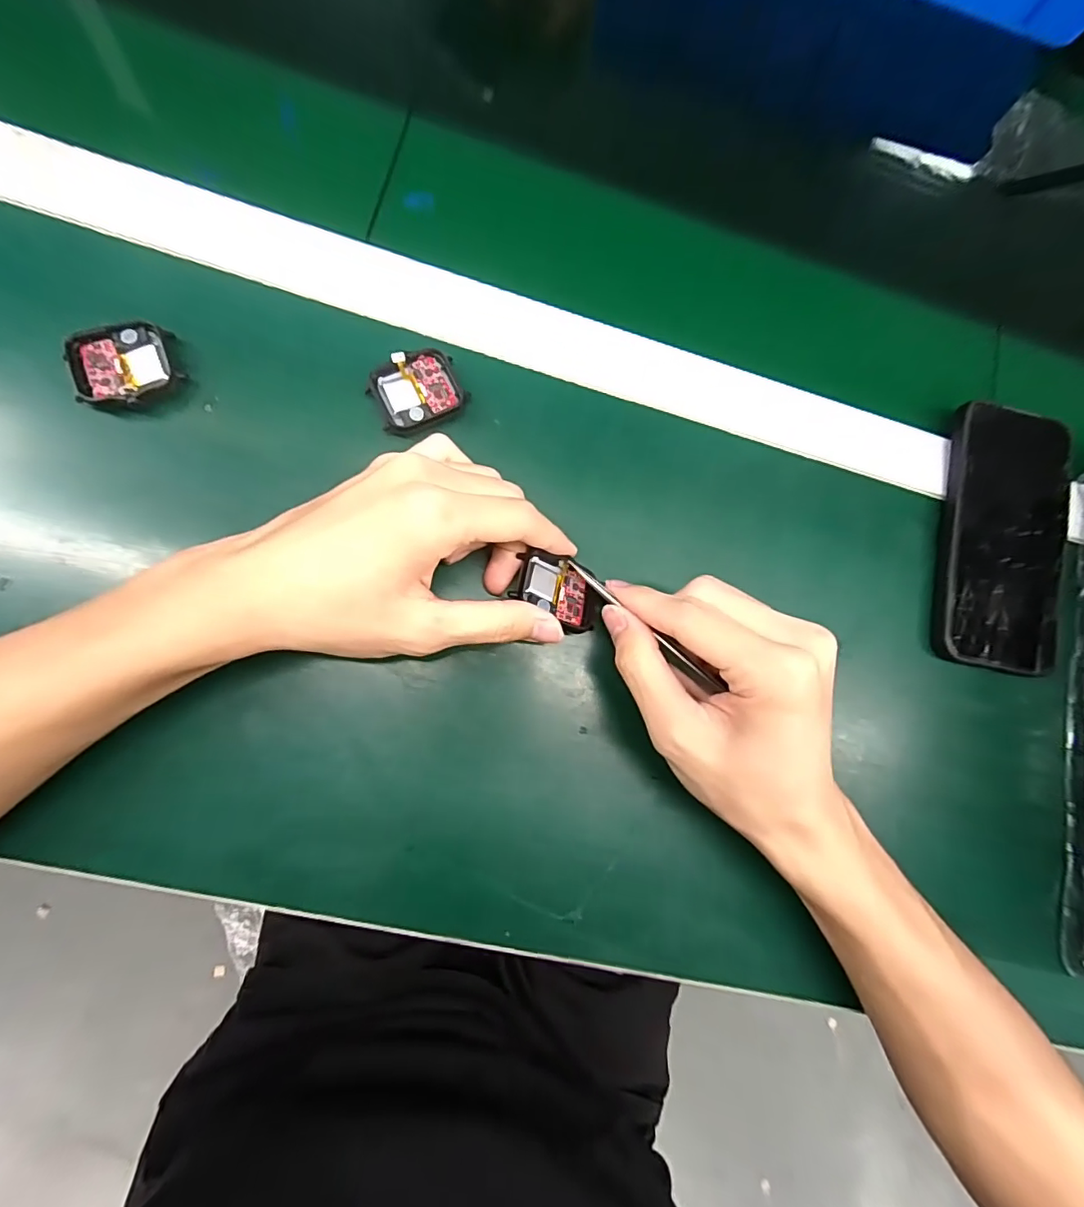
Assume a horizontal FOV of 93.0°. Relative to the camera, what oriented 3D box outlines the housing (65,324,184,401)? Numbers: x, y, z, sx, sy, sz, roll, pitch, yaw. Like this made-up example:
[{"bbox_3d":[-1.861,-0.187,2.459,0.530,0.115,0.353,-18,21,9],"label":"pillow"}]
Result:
[{"bbox_3d":[-0.203,-0.115,0.253,0.046,0.015,0.036,-12,85,-10],"label":"housing"}]

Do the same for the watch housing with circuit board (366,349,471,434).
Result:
[{"bbox_3d":[-0.065,-0.111,0.272,0.047,0.011,0.037,-30,88,-12],"label":"watch housing with circuit board"}]

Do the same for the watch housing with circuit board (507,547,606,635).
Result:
[{"bbox_3d":[0.010,-0.007,0.263,0.048,0.008,0.033,25,62,-19],"label":"watch housing with circuit board"}]

